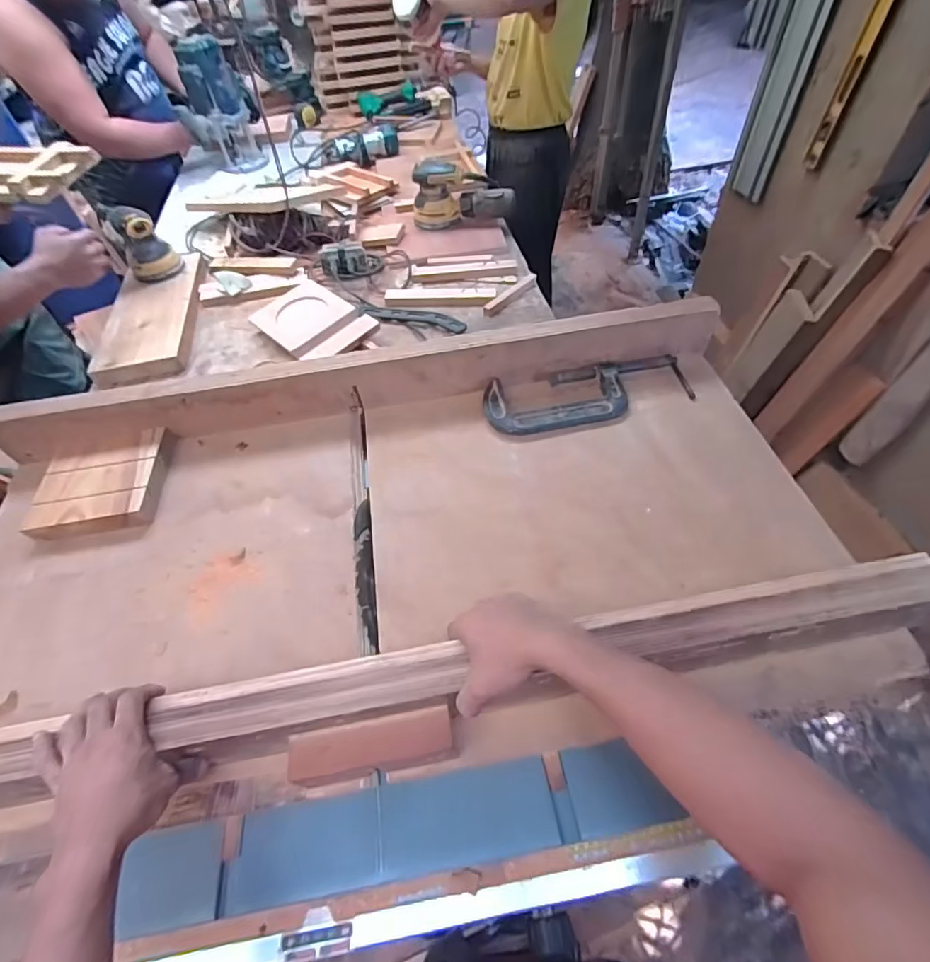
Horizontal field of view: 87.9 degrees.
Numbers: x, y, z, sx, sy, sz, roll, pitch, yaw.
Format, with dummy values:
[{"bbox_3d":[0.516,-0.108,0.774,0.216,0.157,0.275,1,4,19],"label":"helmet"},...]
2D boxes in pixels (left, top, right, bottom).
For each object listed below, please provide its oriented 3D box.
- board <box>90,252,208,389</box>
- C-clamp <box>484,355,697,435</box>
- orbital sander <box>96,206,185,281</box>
[{"bbox_3d":[-0.689,-0.387,1.075,0.180,0.039,0.456,-9,54,-2],"label":"board"},{"bbox_3d":[0.211,-0.151,0.825,0.354,0.030,0.116,-12,54,-5],"label":"C-clamp"},{"bbox_3d":[-0.740,-0.553,1.105,0.110,0.127,0.148,-28,57,-16],"label":"orbital sander"}]

